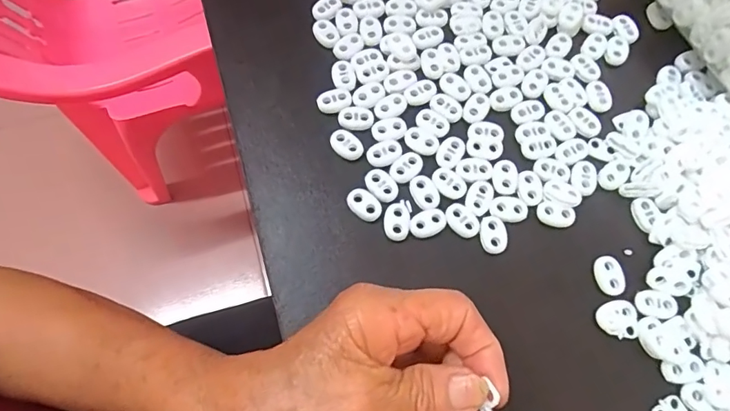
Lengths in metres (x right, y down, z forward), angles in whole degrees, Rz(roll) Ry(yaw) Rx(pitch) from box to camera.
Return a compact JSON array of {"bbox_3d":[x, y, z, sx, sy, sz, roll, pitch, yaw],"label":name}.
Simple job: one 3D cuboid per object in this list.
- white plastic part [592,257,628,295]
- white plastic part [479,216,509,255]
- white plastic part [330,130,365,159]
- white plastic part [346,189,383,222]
[{"bbox_3d":[0.141,0.040,0.271,0.016,0.004,0.022,-6,70,-4],"label":"white plastic part"},{"bbox_3d":[0.076,0.017,0.278,0.017,0.004,0.022,-9,71,-5],"label":"white plastic part"},{"bbox_3d":[-0.011,-0.038,0.294,0.022,0.005,0.015,33,73,10],"label":"white plastic part"},{"bbox_3d":[0.000,0.000,0.281,0.022,0.004,0.014,34,73,10],"label":"white plastic part"}]

